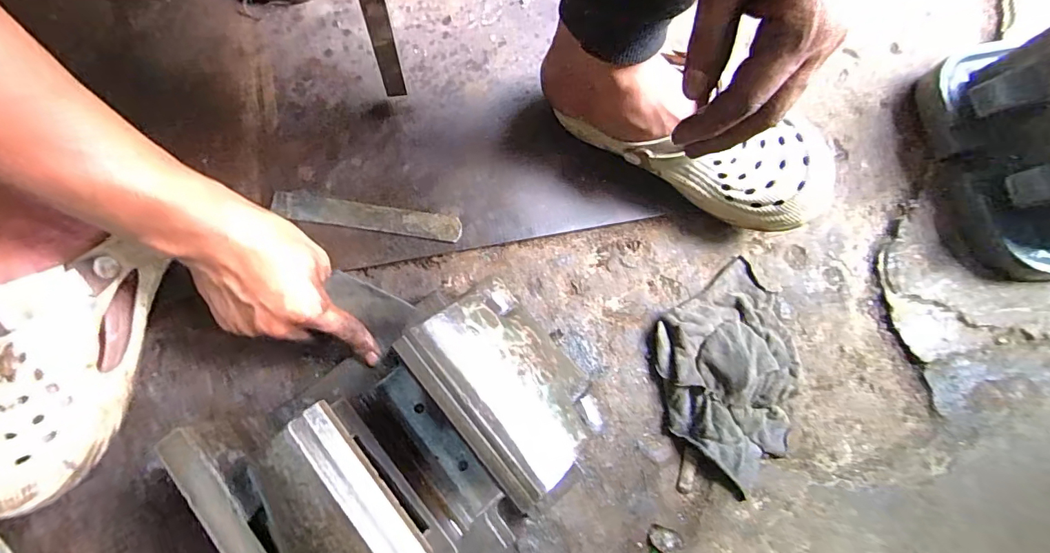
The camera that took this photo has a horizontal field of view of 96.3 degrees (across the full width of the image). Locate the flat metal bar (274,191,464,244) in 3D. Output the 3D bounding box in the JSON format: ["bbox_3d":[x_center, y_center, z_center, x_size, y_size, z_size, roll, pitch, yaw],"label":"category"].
[{"bbox_3d":[-0.141,-0.054,0.423,0.166,0.008,0.023,8,75,0],"label":"flat metal bar"}]

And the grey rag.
[{"bbox_3d":[0.175,0.080,0.403,0.121,0.035,0.183,-9,76,-5],"label":"grey rag"}]

